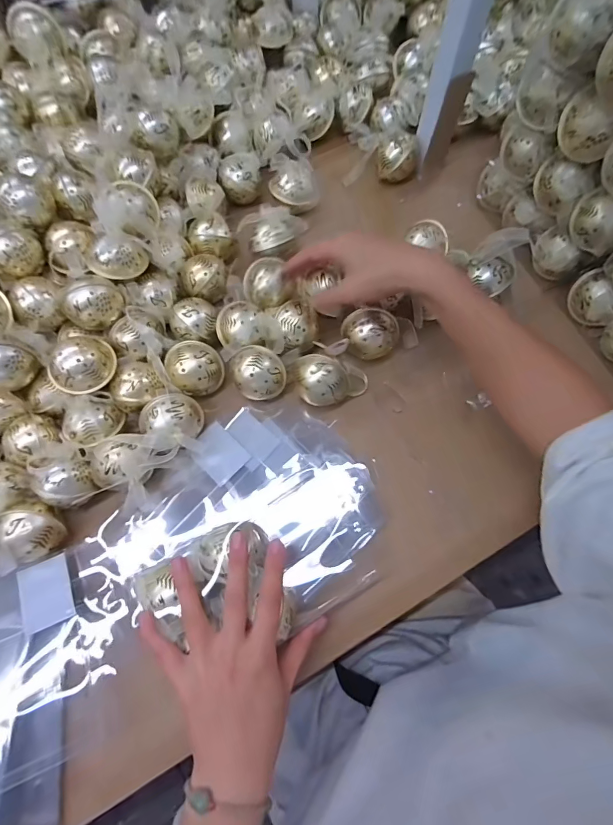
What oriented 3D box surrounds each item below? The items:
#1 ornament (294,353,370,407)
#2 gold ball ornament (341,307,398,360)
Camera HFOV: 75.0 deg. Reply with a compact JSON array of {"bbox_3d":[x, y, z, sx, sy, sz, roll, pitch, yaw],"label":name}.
[{"bbox_3d":[0.020,-0.034,0.418,0.063,0.050,0.052,-14,71,-4],"label":"ornament"},{"bbox_3d":[0.069,-0.083,0.431,0.054,0.042,0.045,-14,71,-4],"label":"gold ball ornament"}]

